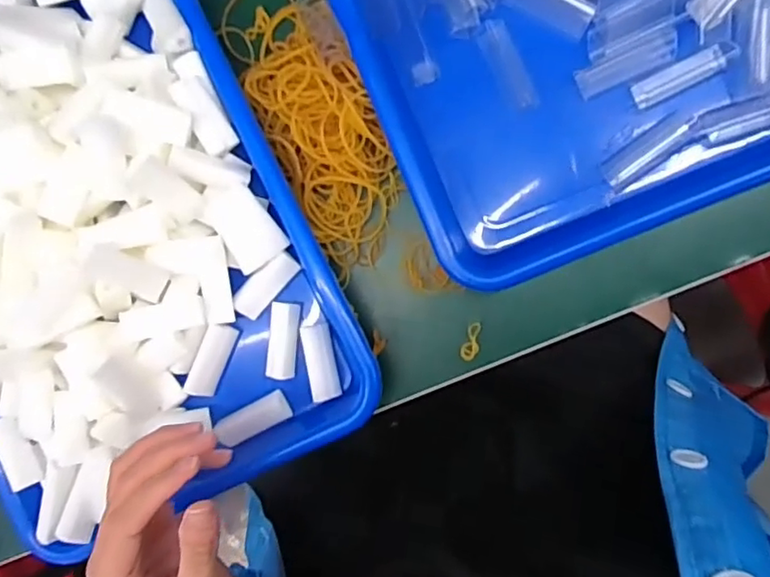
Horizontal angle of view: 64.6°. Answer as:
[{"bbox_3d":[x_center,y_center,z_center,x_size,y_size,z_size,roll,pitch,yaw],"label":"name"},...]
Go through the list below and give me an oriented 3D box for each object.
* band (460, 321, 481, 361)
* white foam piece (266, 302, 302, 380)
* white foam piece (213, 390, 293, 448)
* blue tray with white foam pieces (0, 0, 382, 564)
[{"bbox_3d":[0.053,0.033,0.370,0.011,0.004,0.024,18,94,6],"label":"band"},{"bbox_3d":[-0.062,0.032,0.369,0.018,0.011,0.045,6,92,7],"label":"white foam piece"},{"bbox_3d":[-0.081,0.081,0.376,0.044,0.009,0.019,-28,88,7],"label":"white foam piece"},{"bbox_3d":[-0.176,-0.022,0.363,0.245,0.060,0.323,-27,88,7],"label":"blue tray with white foam pieces"}]

